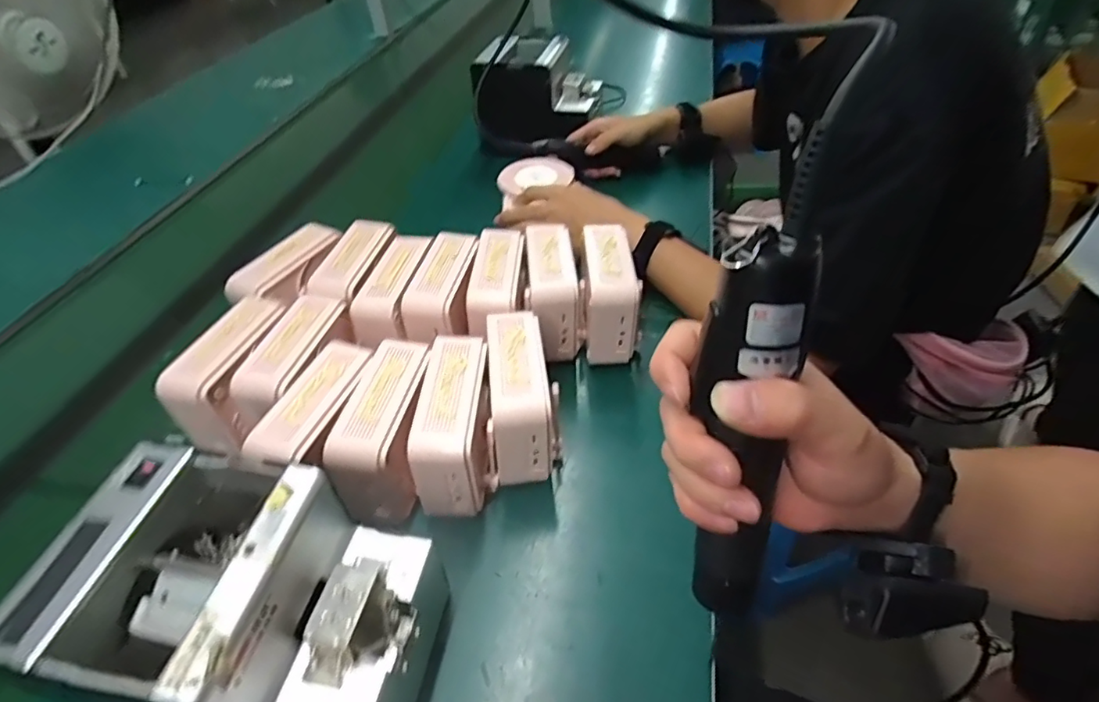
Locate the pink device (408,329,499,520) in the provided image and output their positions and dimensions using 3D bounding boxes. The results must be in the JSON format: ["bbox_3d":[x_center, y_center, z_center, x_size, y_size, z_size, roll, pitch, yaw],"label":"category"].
[{"bbox_3d":[-0.073,0.065,0.473,0.050,0.103,0.122,-1,43,6],"label":"pink device"}]

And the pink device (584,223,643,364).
[{"bbox_3d":[0.064,-0.054,0.584,0.056,0.101,0.107,-1,43,6],"label":"pink device"}]

